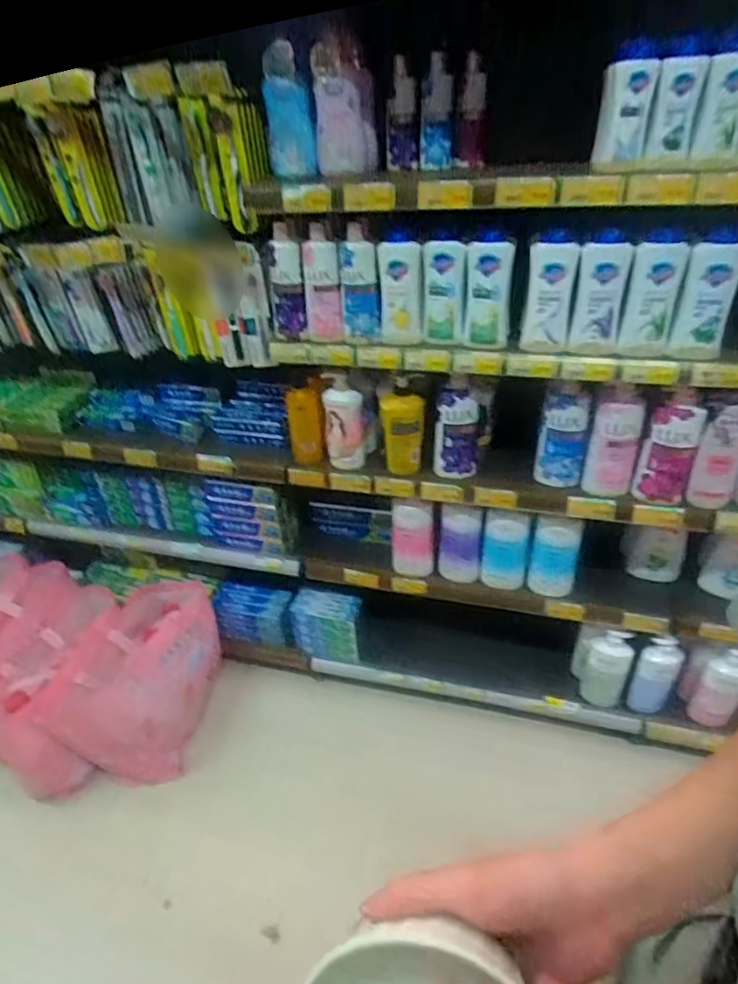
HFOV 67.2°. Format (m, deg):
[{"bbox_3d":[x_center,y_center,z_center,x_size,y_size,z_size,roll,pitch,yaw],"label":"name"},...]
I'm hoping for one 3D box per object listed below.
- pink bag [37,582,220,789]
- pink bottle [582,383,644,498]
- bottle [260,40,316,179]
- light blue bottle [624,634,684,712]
[{"bbox_3d":[-0.589,0.493,1.506,0.277,0.317,0.473,7,36,15],"label":"pink bag"},{"bbox_3d":[0.471,-0.093,1.064,0.084,0.209,0.053,16,39,26],"label":"pink bottle"},{"bbox_3d":[-0.137,-0.659,0.965,0.086,0.194,0.040,3,28,10],"label":"bottle"},{"bbox_3d":[0.692,0.443,1.343,0.086,0.231,0.068,23,43,33],"label":"light blue bottle"}]

